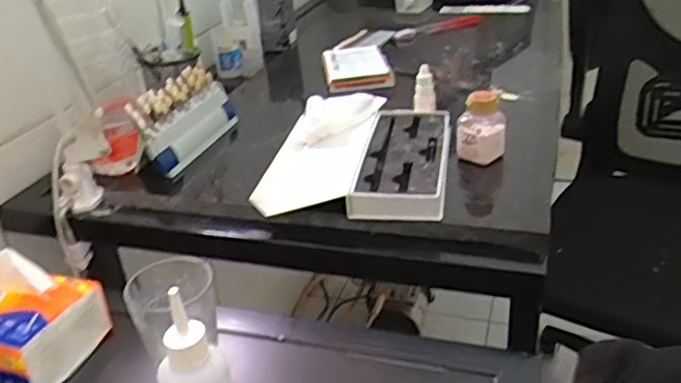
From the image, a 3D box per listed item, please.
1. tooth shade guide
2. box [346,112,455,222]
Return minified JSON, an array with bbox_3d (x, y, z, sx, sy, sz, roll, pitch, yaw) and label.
[{"bbox_3d":[-0.185,-0.086,0.768,0.040,0.098,0.170,6,30,17],"label":"tooth shade guide"},{"bbox_3d":[0.070,-0.032,0.679,0.091,0.037,0.205,2,29,11],"label":"box"}]

